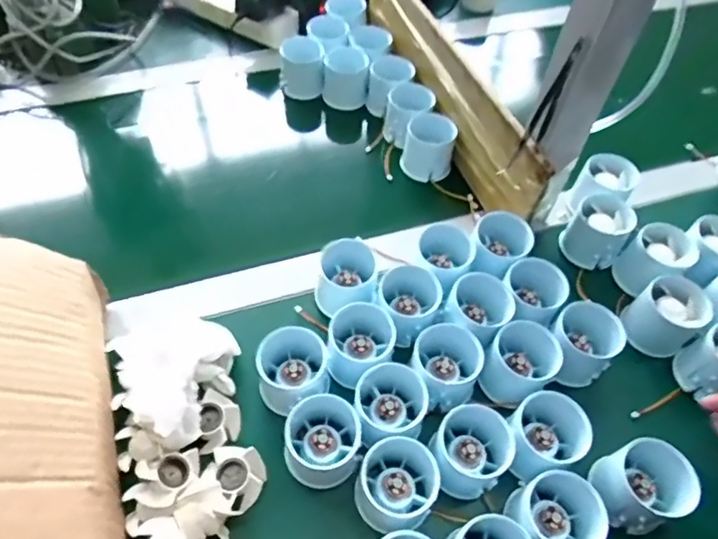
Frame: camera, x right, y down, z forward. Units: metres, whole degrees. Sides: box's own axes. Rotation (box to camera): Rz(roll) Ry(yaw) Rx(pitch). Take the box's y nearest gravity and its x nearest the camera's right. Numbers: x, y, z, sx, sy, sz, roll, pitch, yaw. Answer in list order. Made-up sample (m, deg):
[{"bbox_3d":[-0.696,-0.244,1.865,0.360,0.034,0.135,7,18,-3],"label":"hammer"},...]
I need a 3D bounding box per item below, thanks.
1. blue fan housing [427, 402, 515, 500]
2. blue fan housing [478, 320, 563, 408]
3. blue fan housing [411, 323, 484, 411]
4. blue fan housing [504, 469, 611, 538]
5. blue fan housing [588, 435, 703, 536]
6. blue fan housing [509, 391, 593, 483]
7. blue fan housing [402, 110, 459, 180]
[{"bbox_3d":[0.079,0.131,0.383,0.052,0.050,0.051,2,54,-2],"label":"blue fan housing"},{"bbox_3d":[0.128,0.074,0.422,0.050,0.048,0.051,2,54,-2],"label":"blue fan housing"},{"bbox_3d":[0.067,0.075,0.419,0.050,0.046,0.053,2,54,-2],"label":"blue fan housing"},{"bbox_3d":[0.130,0.168,0.360,0.050,0.055,0.050,-25,59,-20],"label":"blue fan housing"},{"bbox_3d":[0.198,0.153,0.376,0.050,0.058,0.050,-15,56,-14],"label":"blue fan housing"},{"bbox_3d":[0.135,0.122,0.394,0.062,0.047,0.052,-15,56,-14],"label":"blue fan housing"},{"bbox_3d":[0.077,-0.134,0.578,0.051,0.049,0.056,2,54,-2],"label":"blue fan housing"}]

